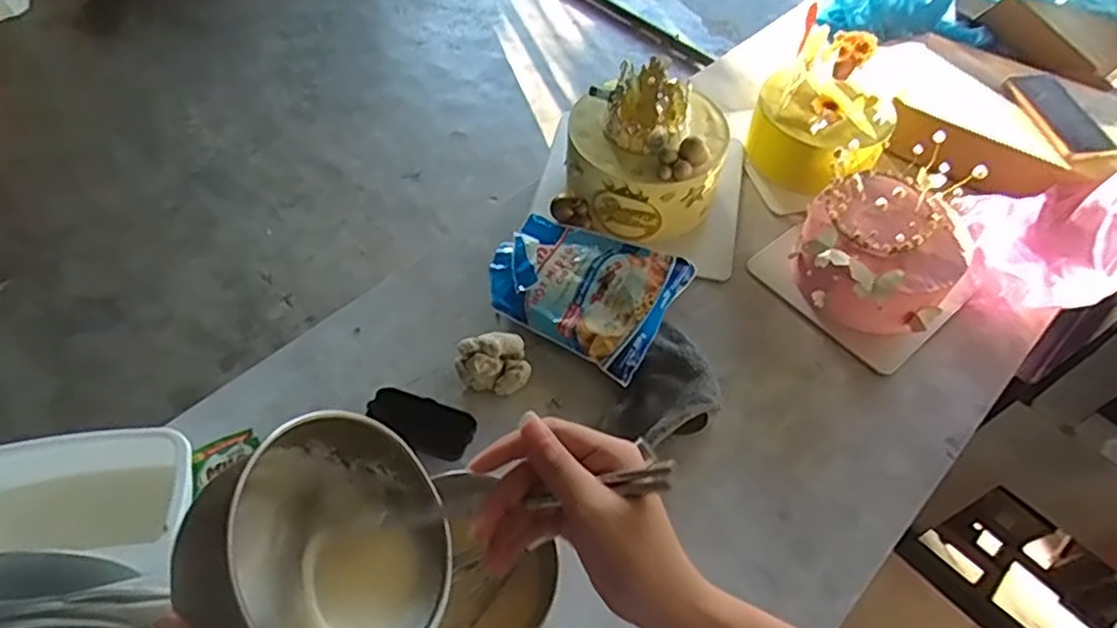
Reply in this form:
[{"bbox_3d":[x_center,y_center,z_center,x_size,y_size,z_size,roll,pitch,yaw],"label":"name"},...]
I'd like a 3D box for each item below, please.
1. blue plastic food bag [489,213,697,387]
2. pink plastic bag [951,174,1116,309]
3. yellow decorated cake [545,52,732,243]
[{"bbox_3d":[0.029,-0.036,0.785,0.209,0.054,0.157,29,58,17],"label":"blue plastic food bag"},{"bbox_3d":[0.616,-0.103,0.813,0.263,0.107,0.144,-14,56,-12],"label":"pink plastic bag"},{"bbox_3d":[0.107,-0.209,0.819,0.188,0.175,0.158,13,56,7],"label":"yellow decorated cake"}]

